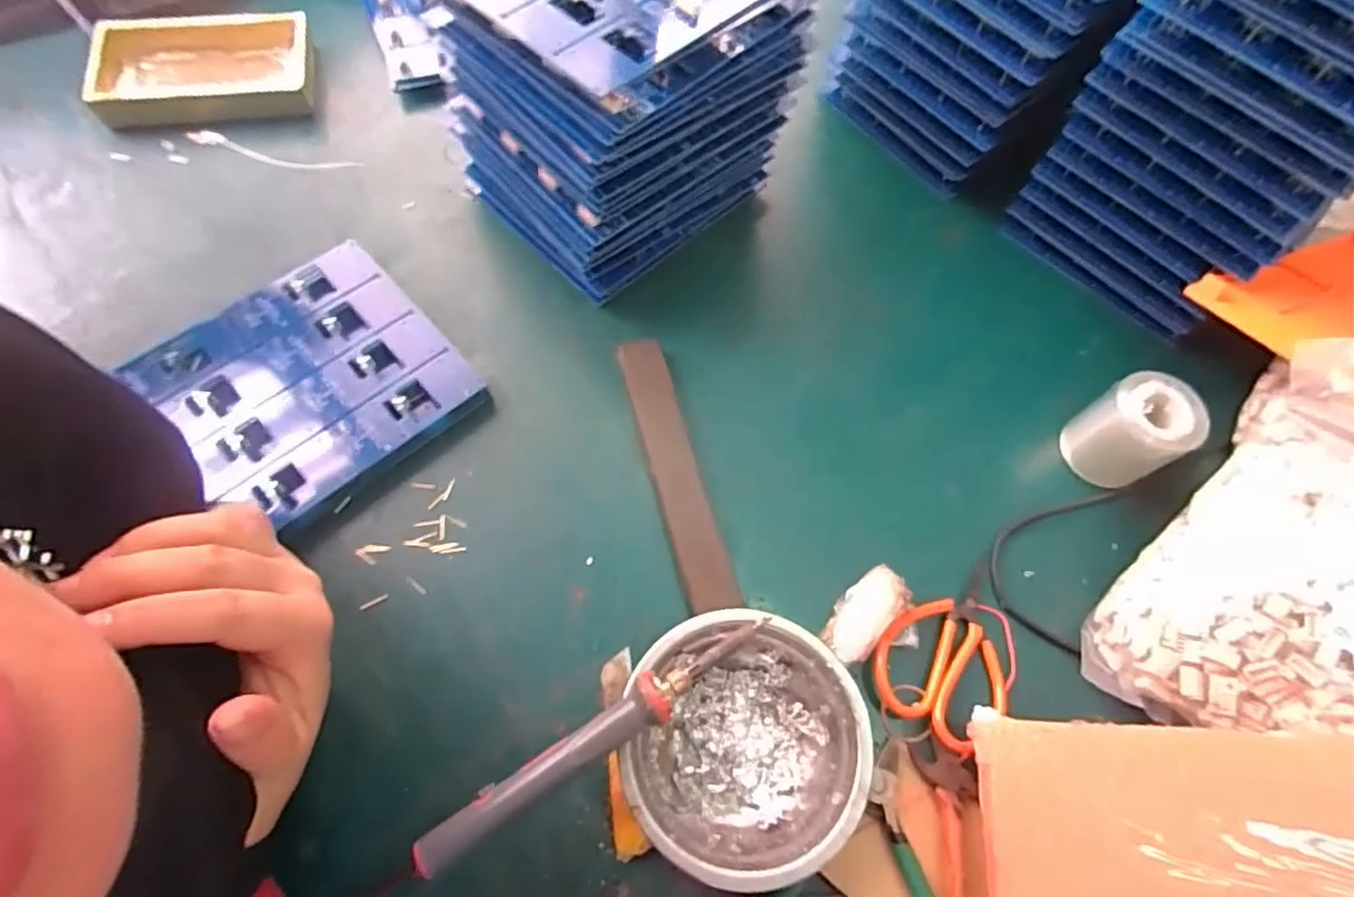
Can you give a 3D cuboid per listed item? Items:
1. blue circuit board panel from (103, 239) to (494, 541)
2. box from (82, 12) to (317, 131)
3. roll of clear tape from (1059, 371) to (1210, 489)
[{"bbox_3d":[-0.245,-0.044,0.441,0.165,0.019,0.163,-38,72,-19],"label":"blue circuit board panel"},{"bbox_3d":[-0.398,-0.321,0.559,0.170,0.033,0.115,-9,65,-8],"label":"box"},{"bbox_3d":[0.304,-0.012,0.443,0.058,0.063,0.056,1,64,-3],"label":"roll of clear tape"}]

